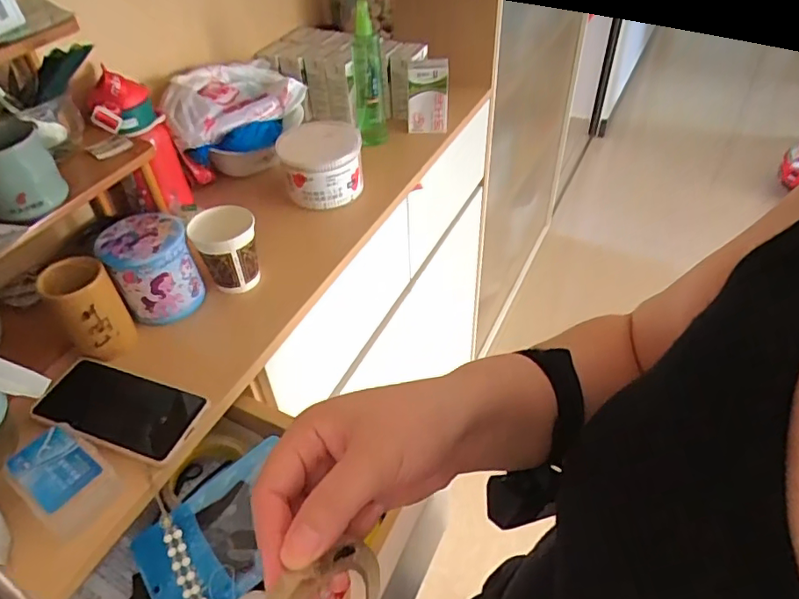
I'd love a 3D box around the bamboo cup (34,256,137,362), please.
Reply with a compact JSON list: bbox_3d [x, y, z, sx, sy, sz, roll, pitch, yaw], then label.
[{"bbox_3d":[-0.327,0.010,0.578,0.059,0.101,0.058,-2,44,2],"label":"bamboo cup"}]

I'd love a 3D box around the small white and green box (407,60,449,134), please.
[{"bbox_3d":[0.046,-0.336,0.910,0.068,0.113,0.037,-3,44,0],"label":"small white and green box"}]

